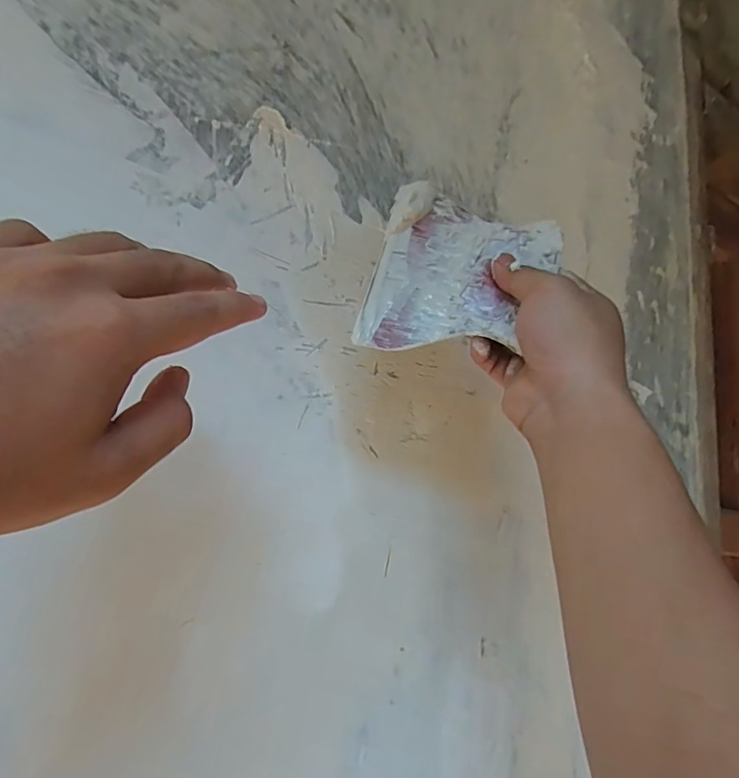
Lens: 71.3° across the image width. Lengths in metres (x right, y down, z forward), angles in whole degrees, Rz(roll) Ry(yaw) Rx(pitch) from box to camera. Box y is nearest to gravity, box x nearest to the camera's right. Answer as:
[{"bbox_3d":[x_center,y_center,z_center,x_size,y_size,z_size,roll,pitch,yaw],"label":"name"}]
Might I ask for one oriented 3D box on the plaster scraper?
[{"bbox_3d":[0.054,-0.068,0.299,0.101,0.115,0.009,13,-26,9],"label":"plaster scraper"}]

